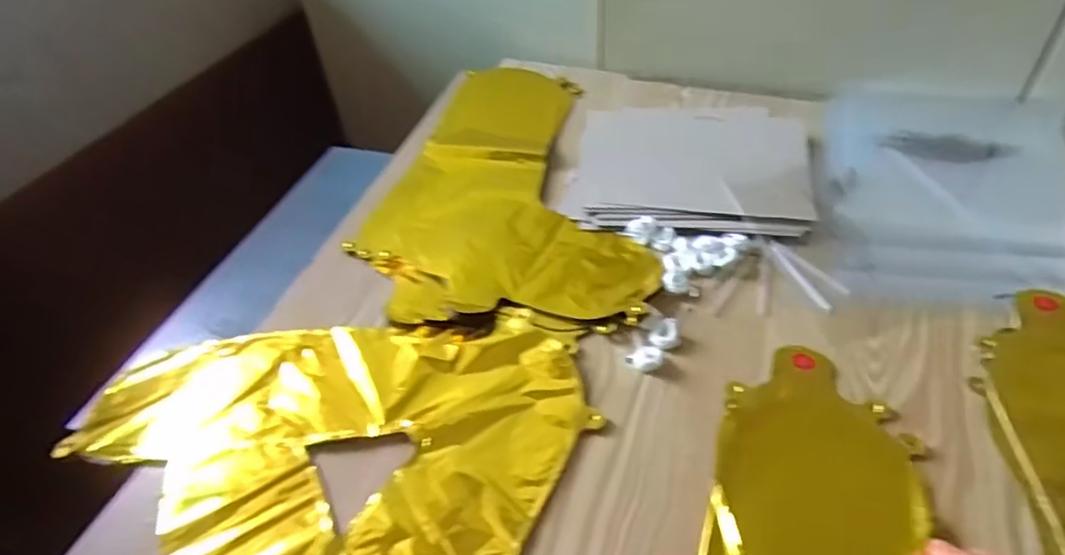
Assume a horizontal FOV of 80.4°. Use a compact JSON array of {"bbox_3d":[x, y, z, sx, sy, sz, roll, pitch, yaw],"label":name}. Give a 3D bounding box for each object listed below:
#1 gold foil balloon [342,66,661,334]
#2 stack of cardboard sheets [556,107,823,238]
[{"bbox_3d":[-0.013,-0.106,0.635,0.254,0.013,0.384,2,45,7],"label":"gold foil balloon"},{"bbox_3d":[0.155,-0.113,0.623,0.223,0.017,0.201,7,46,12],"label":"stack of cardboard sheets"}]

